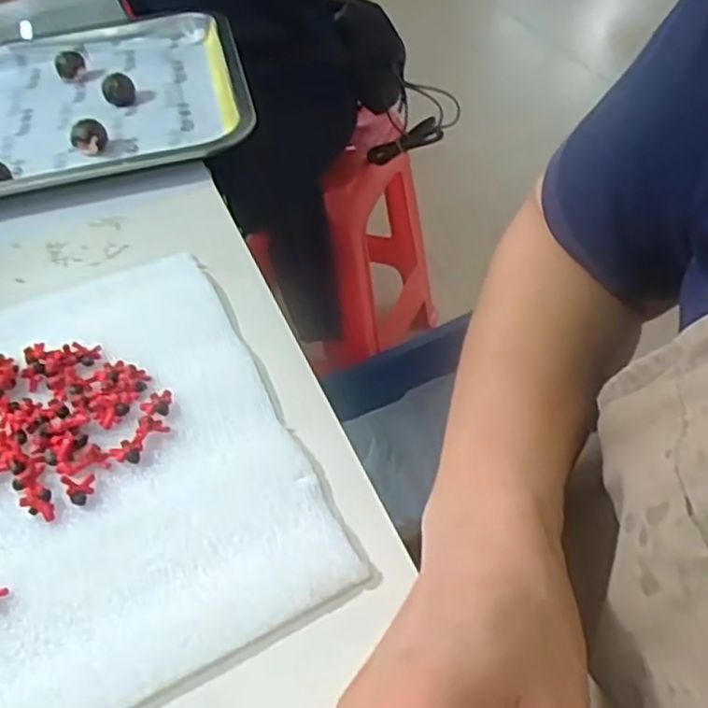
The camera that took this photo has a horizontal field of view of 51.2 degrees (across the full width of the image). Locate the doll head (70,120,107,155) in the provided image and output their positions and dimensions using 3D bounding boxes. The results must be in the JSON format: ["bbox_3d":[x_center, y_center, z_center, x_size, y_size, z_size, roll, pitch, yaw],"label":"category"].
[{"bbox_3d":[-0.195,-0.158,0.541,0.024,0.024,0.019,23,52,25],"label":"doll head"}]

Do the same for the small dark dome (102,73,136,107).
[{"bbox_3d":[-0.188,-0.211,0.590,0.024,0.022,0.022,-15,46,-9],"label":"small dark dome"}]

